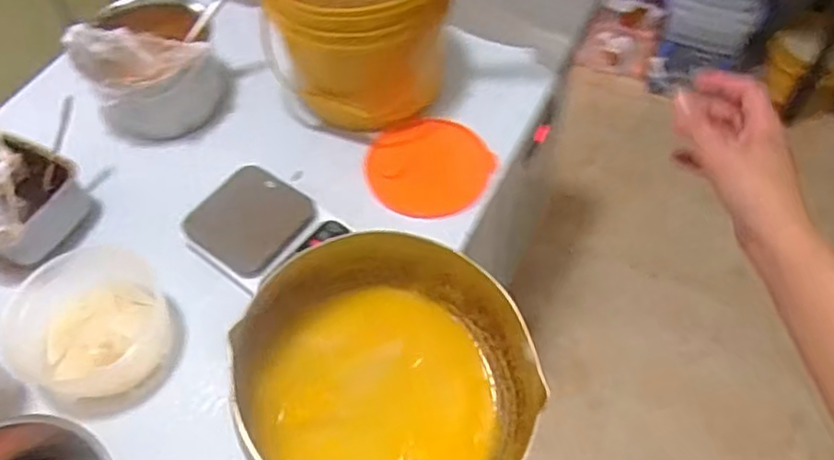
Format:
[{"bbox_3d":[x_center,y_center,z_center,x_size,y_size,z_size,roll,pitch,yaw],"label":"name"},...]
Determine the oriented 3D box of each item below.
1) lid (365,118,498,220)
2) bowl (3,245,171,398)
[{"bbox_3d":[0.013,-0.082,0.848,0.154,0.019,0.147,-1,56,2],"label":"lid"},{"bbox_3d":[-0.347,0.101,0.708,0.155,0.066,0.142,-1,56,2],"label":"bowl"}]

